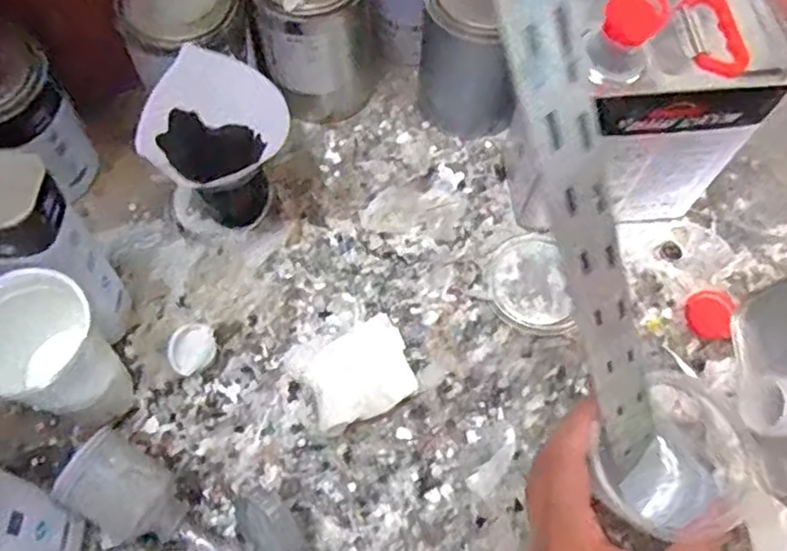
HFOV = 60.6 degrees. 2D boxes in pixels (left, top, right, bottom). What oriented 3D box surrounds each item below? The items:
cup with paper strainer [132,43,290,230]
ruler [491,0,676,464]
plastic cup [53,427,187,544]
[{"bbox_3d":[-0.148,-0.105,0.579,0.095,0.127,0.114,31,67,13],"label":"cup with paper strainer"},{"bbox_3d":[0.078,-0.021,0.266,0.037,0.301,0.005,-35,35,-14],"label":"ruler"},{"bbox_3d":[-0.183,0.154,0.470,0.076,0.076,0.062,31,67,13],"label":"plastic cup"}]

